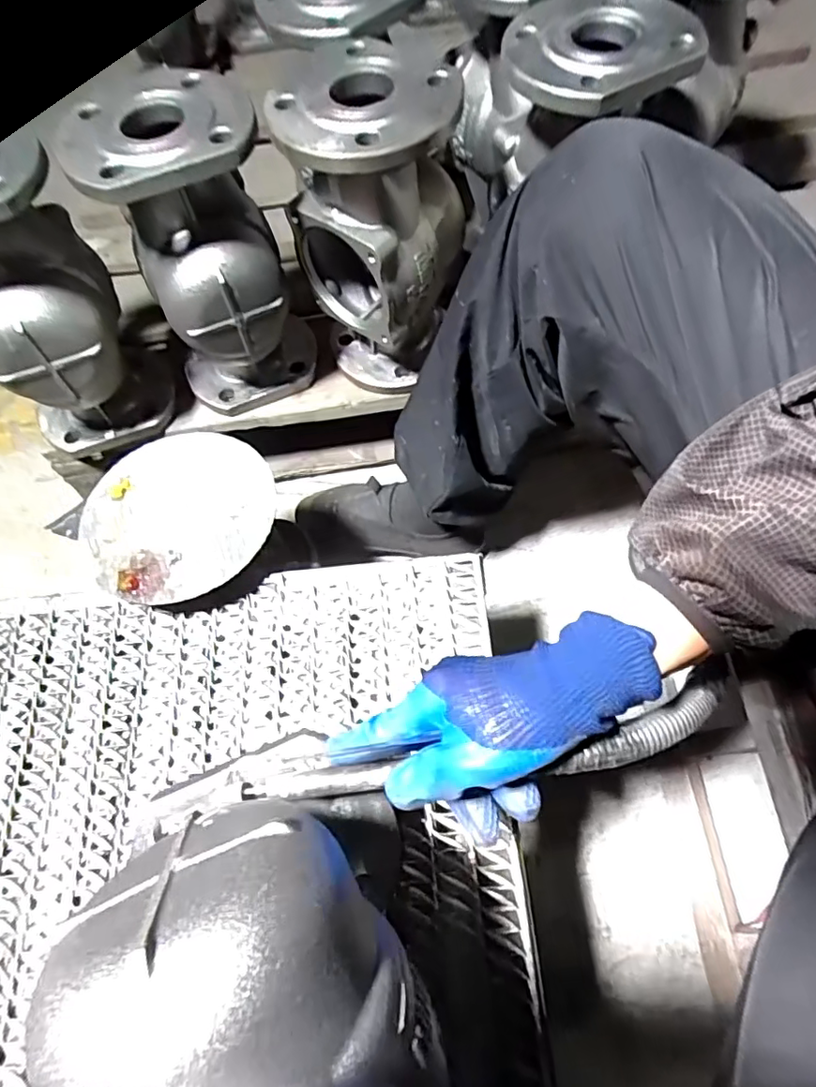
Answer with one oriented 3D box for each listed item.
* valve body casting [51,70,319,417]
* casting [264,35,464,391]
[{"bbox_3d":[-0.189,-0.266,0.572,0.149,0.301,0.119,-20,63,-6],"label":"valve body casting"},{"bbox_3d":[-0.023,-0.292,0.582,0.171,0.284,0.153,-9,62,0],"label":"casting"}]

